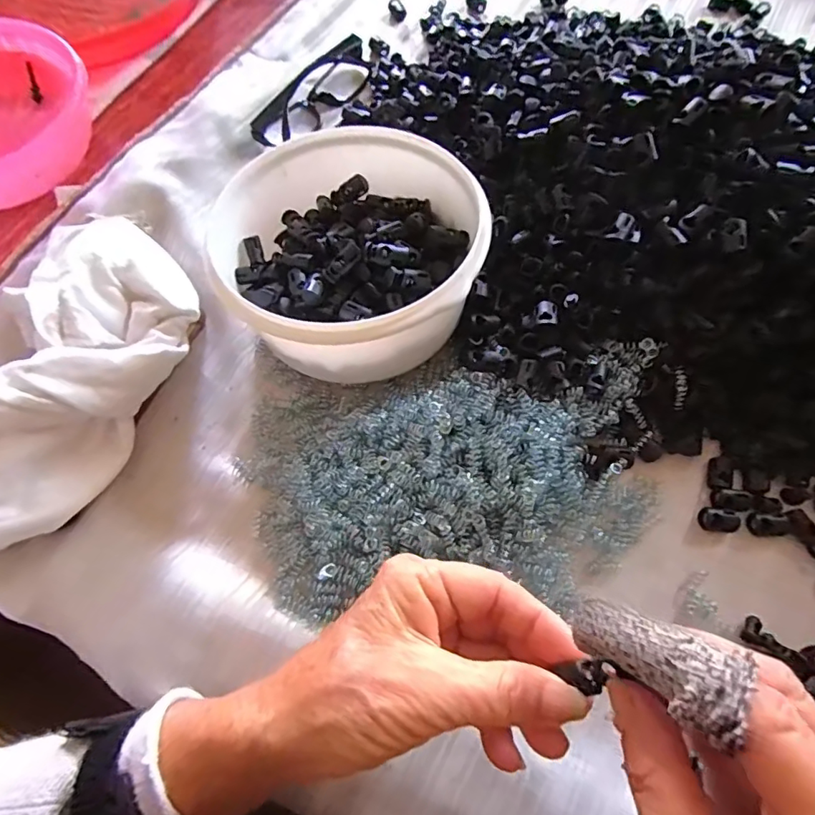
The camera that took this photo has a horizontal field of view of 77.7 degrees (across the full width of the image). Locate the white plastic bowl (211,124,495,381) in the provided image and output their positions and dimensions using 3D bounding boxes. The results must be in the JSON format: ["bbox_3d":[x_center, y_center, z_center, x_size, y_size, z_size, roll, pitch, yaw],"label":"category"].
[{"bbox_3d":[-0.031,-0.096,0.325,0.155,0.084,0.142,0,67,-1],"label":"white plastic bowl"}]

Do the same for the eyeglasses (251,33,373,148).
[{"bbox_3d":[-0.076,-0.266,0.426,0.041,0.025,0.135,31,70,11],"label":"eyeglasses"}]

